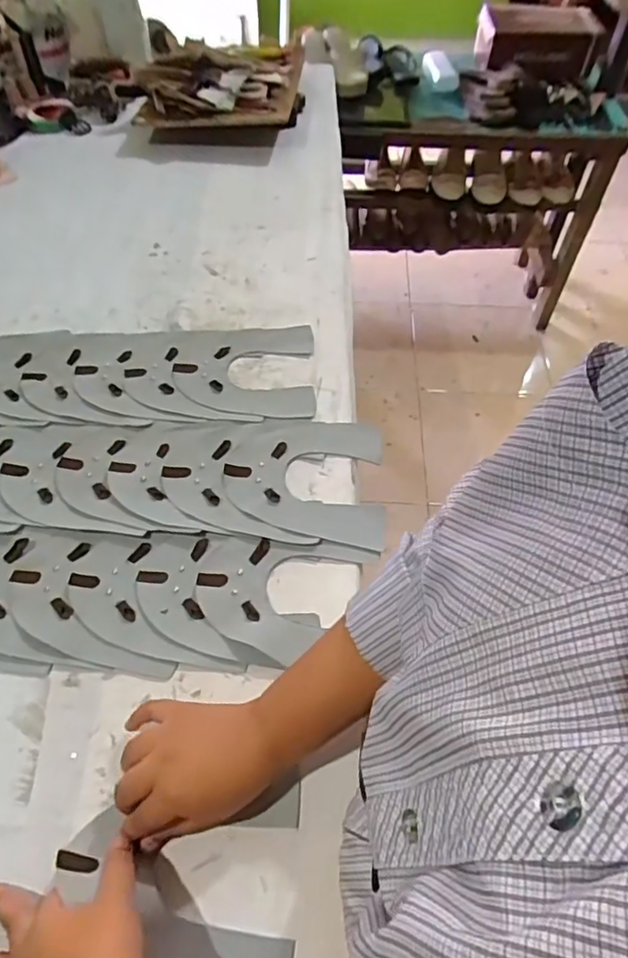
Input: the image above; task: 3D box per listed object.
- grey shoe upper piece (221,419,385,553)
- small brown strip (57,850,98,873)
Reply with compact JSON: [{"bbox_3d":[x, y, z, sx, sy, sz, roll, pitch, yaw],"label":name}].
[{"bbox_3d":[-0.009,-0.003,0.586,0.159,0.006,0.151,3,55,1],"label":"grey shoe upper piece"},{"bbox_3d":[-0.156,0.252,0.379,0.027,0.004,0.013,15,16,-10],"label":"small brown strip"}]

